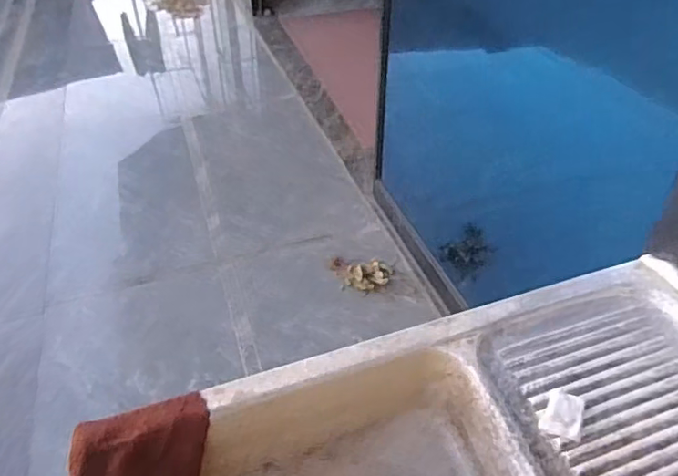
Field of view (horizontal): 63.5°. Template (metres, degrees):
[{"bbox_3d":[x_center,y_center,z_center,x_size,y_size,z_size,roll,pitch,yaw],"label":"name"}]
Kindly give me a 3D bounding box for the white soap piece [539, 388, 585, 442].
[{"bbox_3d":[0.281,0.223,0.689,0.050,0.012,0.063,20,58,21],"label":"white soap piece"}]

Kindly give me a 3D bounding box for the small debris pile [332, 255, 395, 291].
[{"bbox_3d":[0.075,0.113,1.815,0.205,0.031,0.161,3,41,3],"label":"small debris pile"}]

